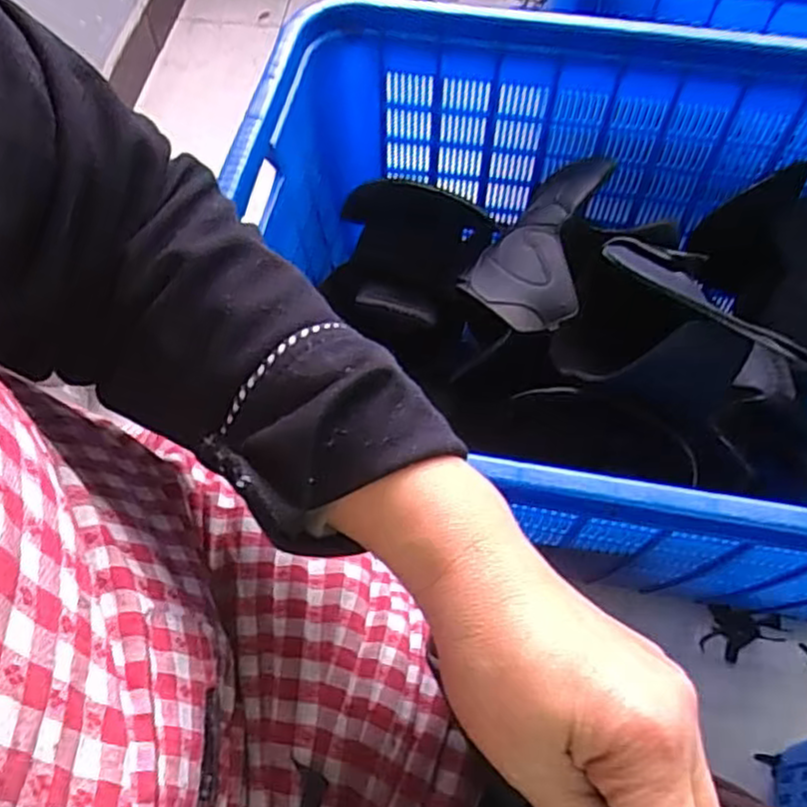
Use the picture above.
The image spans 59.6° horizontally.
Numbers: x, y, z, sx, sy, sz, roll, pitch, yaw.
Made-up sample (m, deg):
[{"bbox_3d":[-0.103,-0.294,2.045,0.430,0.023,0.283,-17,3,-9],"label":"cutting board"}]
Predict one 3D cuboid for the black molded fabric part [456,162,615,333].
[{"bbox_3d":[0.144,-0.171,0.718,0.115,0.055,0.210,24,64,13],"label":"black molded fabric part"}]

